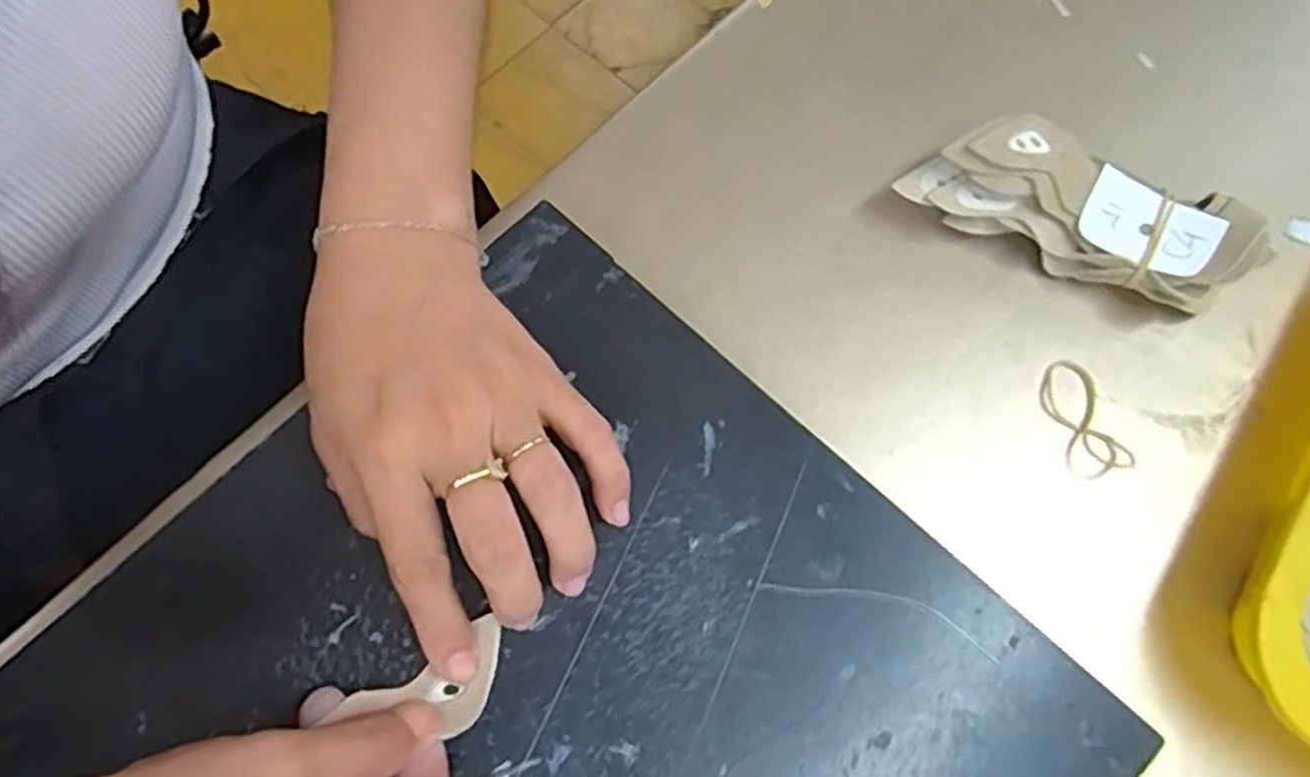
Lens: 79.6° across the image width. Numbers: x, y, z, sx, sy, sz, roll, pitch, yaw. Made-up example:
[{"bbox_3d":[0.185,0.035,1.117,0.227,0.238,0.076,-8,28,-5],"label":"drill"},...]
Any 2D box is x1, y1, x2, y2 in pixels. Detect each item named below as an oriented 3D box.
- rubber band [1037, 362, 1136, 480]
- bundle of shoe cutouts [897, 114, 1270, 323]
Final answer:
[{"bbox_3d":[0.176,0.012,0.324,0.023,0.007,0.049,-12,72,-6],"label":"rubber band"},{"bbox_3d":[0.181,-0.077,0.335,0.144,0.043,0.050,22,72,6],"label":"bundle of shoe cutouts"}]

